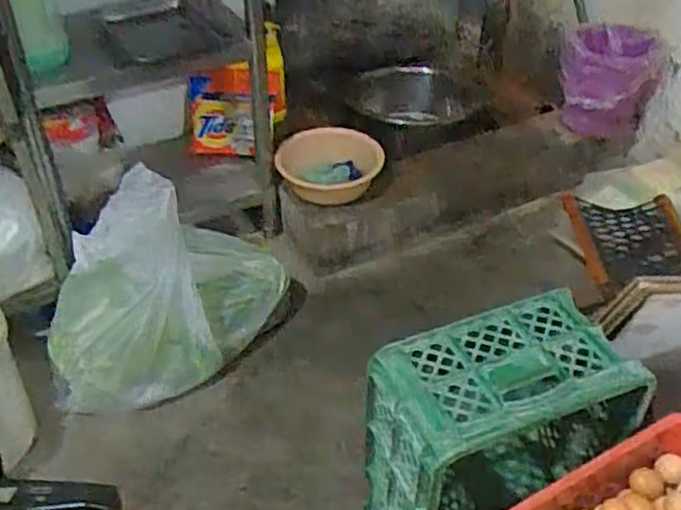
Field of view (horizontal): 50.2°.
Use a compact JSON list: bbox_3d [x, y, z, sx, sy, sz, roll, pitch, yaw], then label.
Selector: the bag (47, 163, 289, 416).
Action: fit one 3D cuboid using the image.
[{"bbox_3d":[-0.379,0.038,1.586,0.549,0.501,0.310,-26,47,-26],"label":"bag"}]

